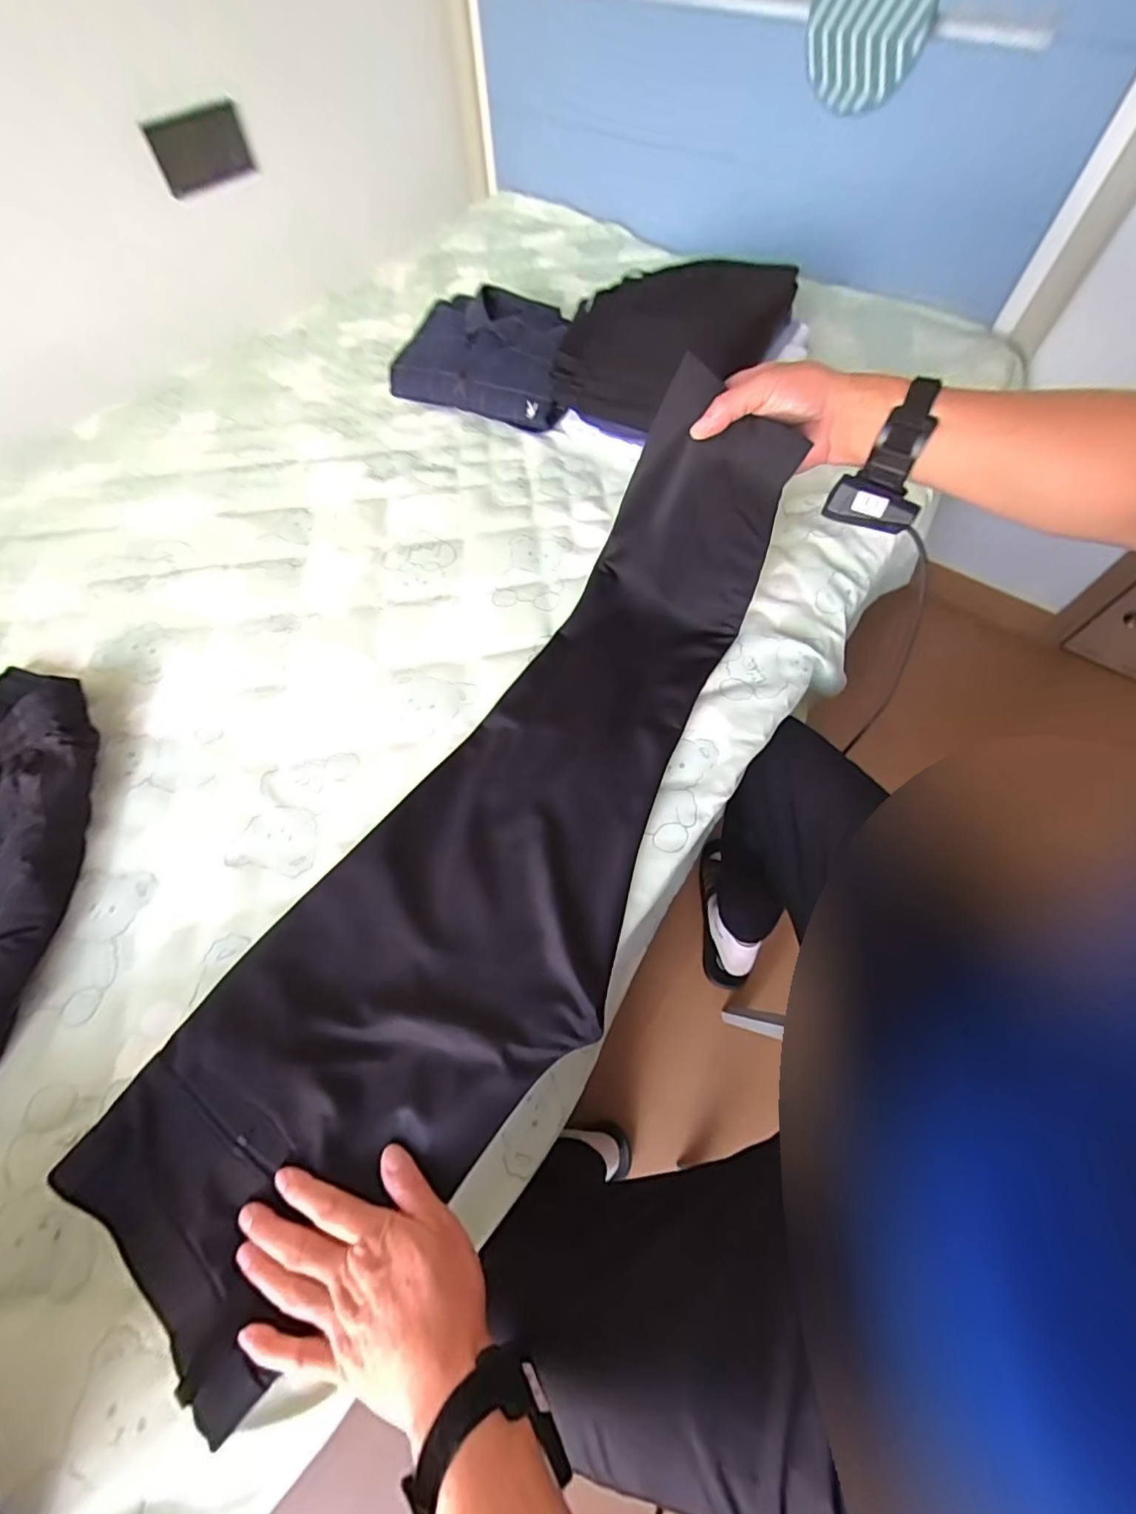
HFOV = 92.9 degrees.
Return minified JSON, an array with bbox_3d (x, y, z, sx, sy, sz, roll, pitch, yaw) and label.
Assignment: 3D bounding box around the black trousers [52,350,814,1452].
[{"bbox_3d":[-0.054,0.061,0.424,0.249,0.201,0.752,33,69,13],"label":"black trousers"}]

